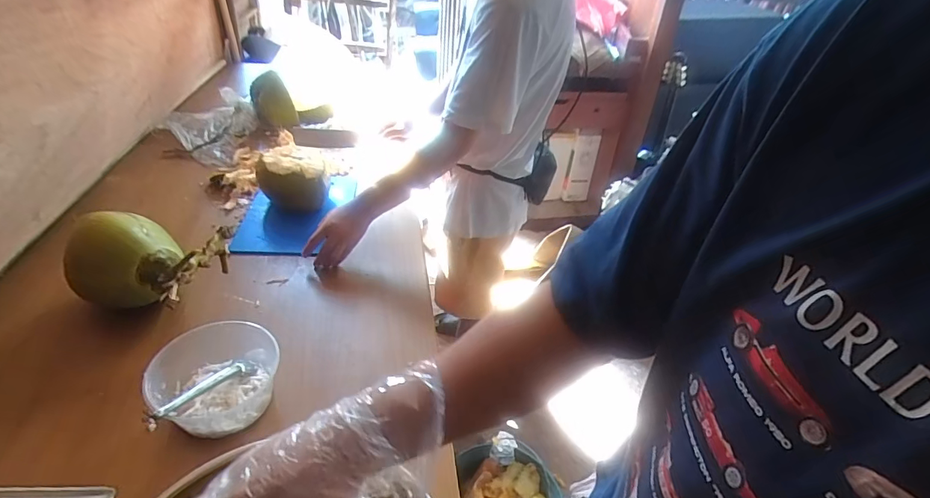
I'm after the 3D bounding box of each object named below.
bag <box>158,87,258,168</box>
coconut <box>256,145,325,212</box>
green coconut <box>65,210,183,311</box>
[{"bbox_3d":[-0.794,-0.407,1.364,0.259,0.129,0.380,-14,44,-28],"label":"bag"},{"bbox_3d":[-0.429,-0.165,1.091,0.146,0.136,0.135,-7,41,-20],"label":"coconut"},{"bbox_3d":[-0.581,0.020,0.752,0.155,0.128,0.129,-27,51,-38],"label":"green coconut"}]

